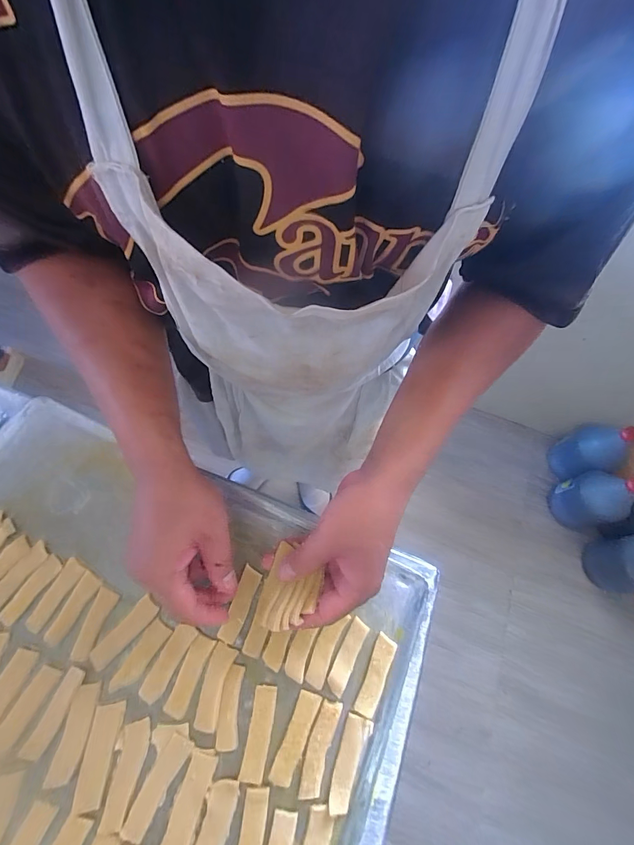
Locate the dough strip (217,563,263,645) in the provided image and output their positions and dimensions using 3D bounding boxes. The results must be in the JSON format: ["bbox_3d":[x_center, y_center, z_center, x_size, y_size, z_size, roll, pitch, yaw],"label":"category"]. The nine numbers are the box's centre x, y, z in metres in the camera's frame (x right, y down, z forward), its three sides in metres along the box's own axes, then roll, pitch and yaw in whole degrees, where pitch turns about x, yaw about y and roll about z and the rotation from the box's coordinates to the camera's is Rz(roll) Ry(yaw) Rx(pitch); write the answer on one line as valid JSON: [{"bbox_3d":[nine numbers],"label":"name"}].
[{"bbox_3d":[-0.067,0.159,0.318,0.017,0.005,0.060,20,67,6],"label":"dough strip"}]

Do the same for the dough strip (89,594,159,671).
[{"bbox_3d":[-0.164,0.179,0.307,0.020,0.004,0.058,38,70,13],"label":"dough strip"}]

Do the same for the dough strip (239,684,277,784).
[{"bbox_3d":[-0.044,0.240,0.281,0.018,0.004,0.059,9,66,2],"label":"dough strip"}]

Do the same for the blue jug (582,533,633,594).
[{"bbox_3d":[0.950,0.420,1.099,0.135,0.265,0.151,-7,63,-8],"label":"blue jug"}]

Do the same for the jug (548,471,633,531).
[{"bbox_3d":[0.897,0.260,1.192,0.152,0.234,0.144,1,66,-2],"label":"jug"}]

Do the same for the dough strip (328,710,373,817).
[{"bbox_3d":[0.025,0.259,0.275,0.019,0.006,0.059,18,66,5],"label":"dough strip"}]

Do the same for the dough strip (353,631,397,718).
[{"bbox_3d":[0.049,0.209,0.301,0.017,0.004,0.058,24,67,8],"label":"dough strip"}]

